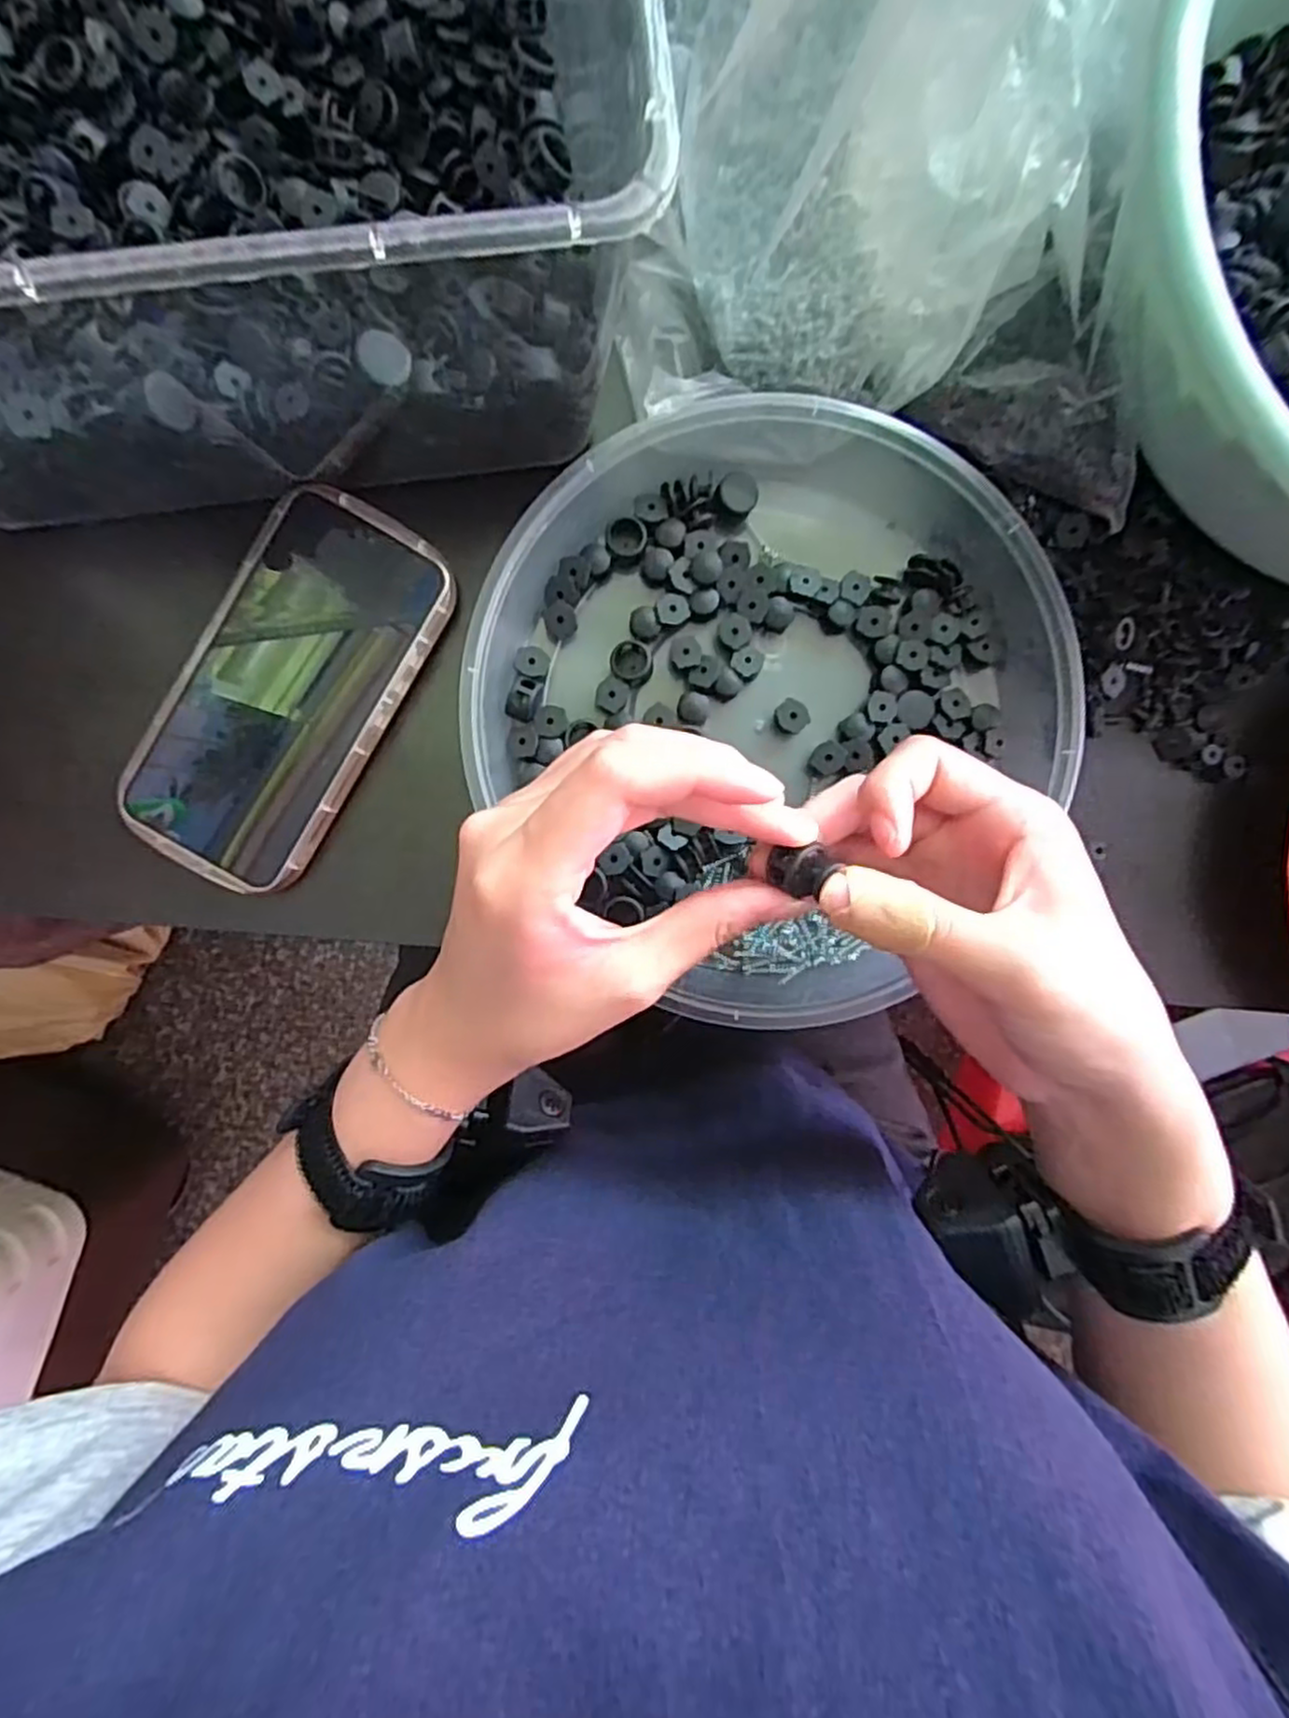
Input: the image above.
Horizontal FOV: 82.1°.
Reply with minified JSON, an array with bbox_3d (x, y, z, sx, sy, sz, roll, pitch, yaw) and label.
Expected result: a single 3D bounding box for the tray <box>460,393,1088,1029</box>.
[{"bbox_3d":[0.051,-0.068,0.301,0.221,0.044,0.229,0,92,-2],"label":"tray"}]

